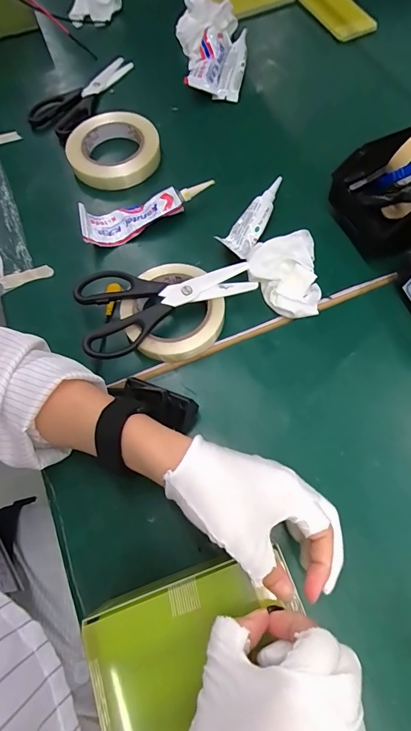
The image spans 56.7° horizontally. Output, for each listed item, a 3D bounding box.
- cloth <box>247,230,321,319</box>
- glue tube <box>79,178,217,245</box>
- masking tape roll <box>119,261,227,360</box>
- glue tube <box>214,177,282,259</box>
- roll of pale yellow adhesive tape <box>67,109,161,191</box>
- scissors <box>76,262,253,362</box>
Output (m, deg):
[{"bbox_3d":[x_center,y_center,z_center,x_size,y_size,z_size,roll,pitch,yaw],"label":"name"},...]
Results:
[{"bbox_3d":[0.086,-0.102,0.415,0.074,0.031,0.101,-3,68,1],"label":"cloth"},{"bbox_3d":[-0.073,-0.192,0.466,0.163,0.030,0.044,-25,70,-7],"label":"glue tube"},{"bbox_3d":[-0.036,-0.058,0.408,0.103,0.025,0.108,-1,68,2],"label":"masking tape roll"},{"bbox_3d":[0.064,-0.180,0.460,0.035,0.024,0.108,32,73,14],"label":"glue tube"},{"bbox_3d":[-0.125,-0.297,0.518,0.118,0.026,0.126,-1,68,3],"label":"roll of pale yellow adhesive tape"},{"bbox_3d":[-0.039,-0.069,0.400,0.184,0.011,0.099,-13,67,-5],"label":"scissors"}]

